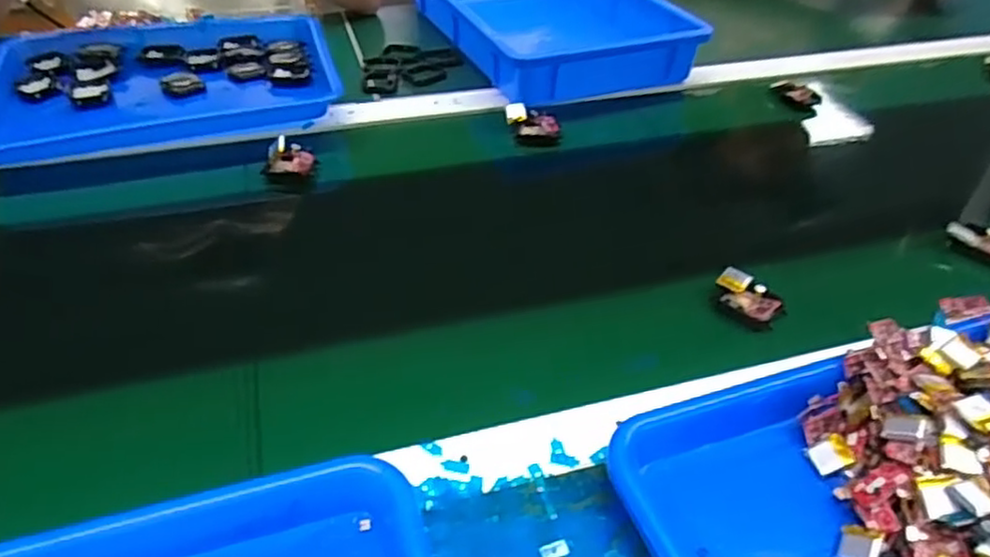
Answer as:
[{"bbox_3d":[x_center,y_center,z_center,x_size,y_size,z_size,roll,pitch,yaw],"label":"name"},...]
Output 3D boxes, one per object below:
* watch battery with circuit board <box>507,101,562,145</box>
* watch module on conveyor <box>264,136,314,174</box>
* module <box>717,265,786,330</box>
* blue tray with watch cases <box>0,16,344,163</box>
[{"bbox_3d":[0.039,-0.157,0.695,0.056,0.033,0.022,7,42,5],"label":"watch battery with circuit board"},{"bbox_3d":[-0.185,-0.112,0.619,0.042,0.023,0.028,8,42,6],"label":"watch module on conveyor"},{"bbox_3d":[0.188,0.015,0.505,0.034,0.016,0.050,-32,52,-32],"label":"module"},{"bbox_3d":[-0.341,-0.207,0.705,0.331,0.036,0.221,-14,45,-17],"label":"blue tray with watch cases"}]

